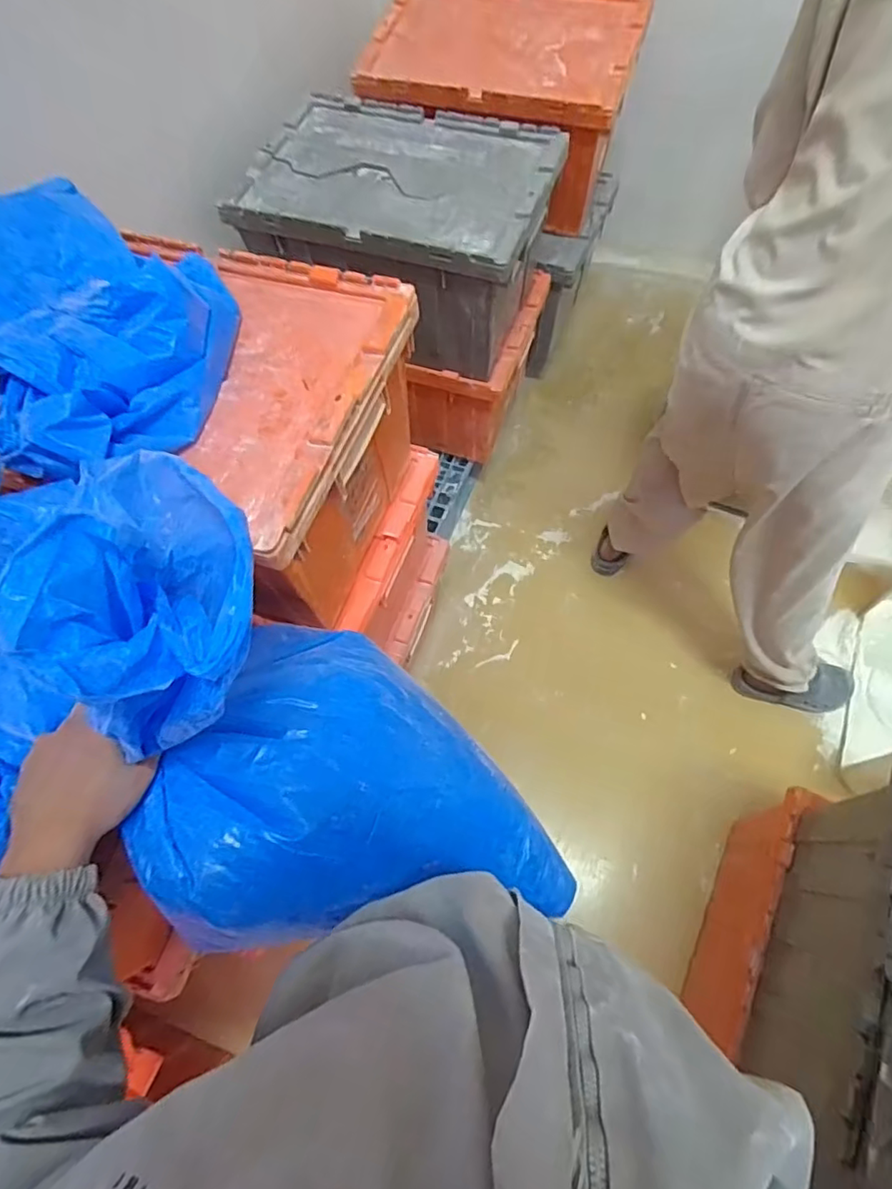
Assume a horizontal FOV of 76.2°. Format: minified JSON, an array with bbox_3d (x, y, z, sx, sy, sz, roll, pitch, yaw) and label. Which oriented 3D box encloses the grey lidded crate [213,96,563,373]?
[{"bbox_3d":[-0.097,-0.793,1.278,0.620,0.302,0.474,18,68,11],"label":"grey lidded crate"}]

